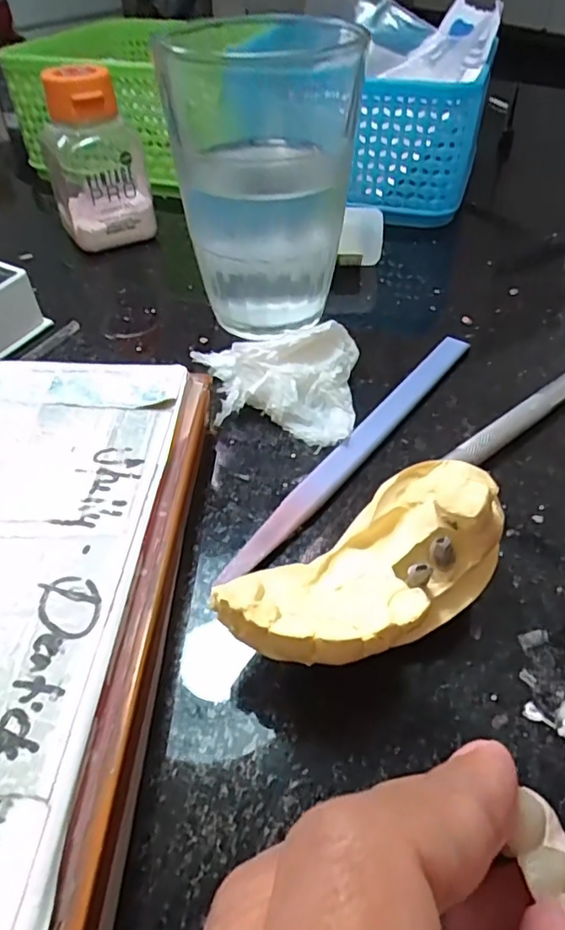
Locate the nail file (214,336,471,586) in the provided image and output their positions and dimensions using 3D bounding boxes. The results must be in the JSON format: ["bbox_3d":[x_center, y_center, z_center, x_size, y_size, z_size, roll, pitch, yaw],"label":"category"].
[{"bbox_3d":[0.026,-0.008,0.182,0.009,0.004,0.132,28,51,25],"label":"nail file"}]

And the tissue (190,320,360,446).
[{"bbox_3d":[-0.003,-0.030,0.194,0.054,0.021,0.046,5,45,5],"label":"tissue"}]

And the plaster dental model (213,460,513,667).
[{"bbox_3d":[0.021,0.025,0.129,0.067,0.035,0.032,-31,52,-27],"label":"plaster dental model"}]

